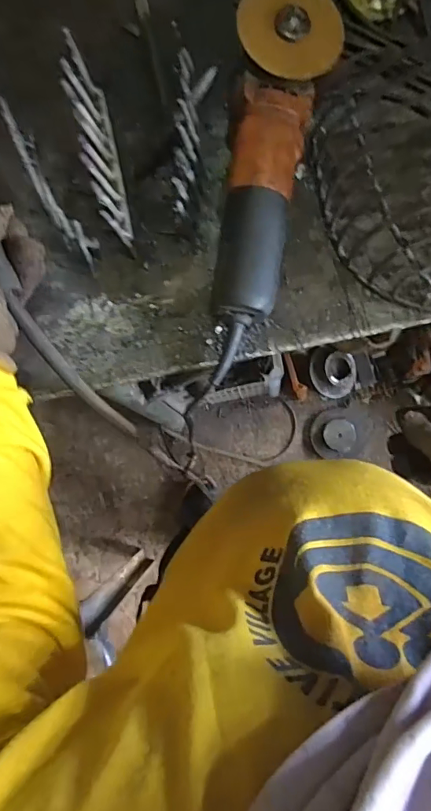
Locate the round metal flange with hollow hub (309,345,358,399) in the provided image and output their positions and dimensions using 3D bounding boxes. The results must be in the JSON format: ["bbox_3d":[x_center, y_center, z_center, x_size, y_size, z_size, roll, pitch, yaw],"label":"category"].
[{"bbox_3d":[0.303,-0.087,1.218,0.136,0.055,0.136,-1,99,-5],"label":"round metal flange with hollow hub"}]

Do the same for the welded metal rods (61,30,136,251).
[{"bbox_3d":[-0.101,-0.225,0.418,0.018,0.072,0.162,-13,96,6],"label":"welded metal rods"}]

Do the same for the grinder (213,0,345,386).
[{"bbox_3d":[0.048,-0.190,0.422,0.088,0.085,0.330,7,86,8],"label":"grinder"}]

